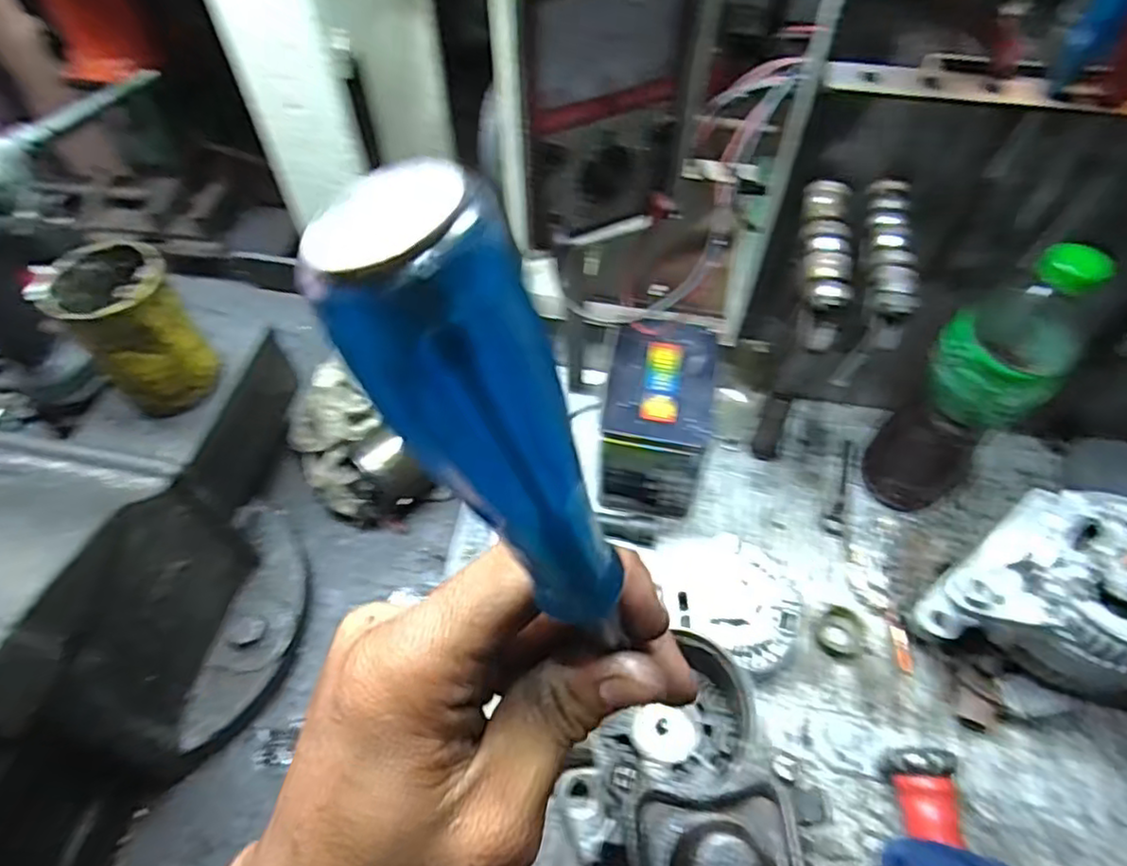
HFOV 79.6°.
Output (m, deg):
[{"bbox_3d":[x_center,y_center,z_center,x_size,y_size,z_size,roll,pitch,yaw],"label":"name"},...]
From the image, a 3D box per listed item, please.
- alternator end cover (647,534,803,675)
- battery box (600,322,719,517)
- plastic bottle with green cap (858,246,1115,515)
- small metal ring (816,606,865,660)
[{"bbox_3d":[0.134,0.139,0.555,0.109,0.034,0.111,-6,57,-4],"label":"alternator end cover"},{"bbox_3d":[0.079,-0.008,0.599,0.092,0.126,0.126,6,57,4],"label":"battery box"},{"bbox_3d":[0.320,-0.033,0.528,0.095,0.269,0.082,-35,63,-21],"label":"plastic bottle with green cap"},{"bbox_3d":[0.226,0.162,0.551,0.036,0.014,0.038,0,57,0],"label":"small metal ring"}]

